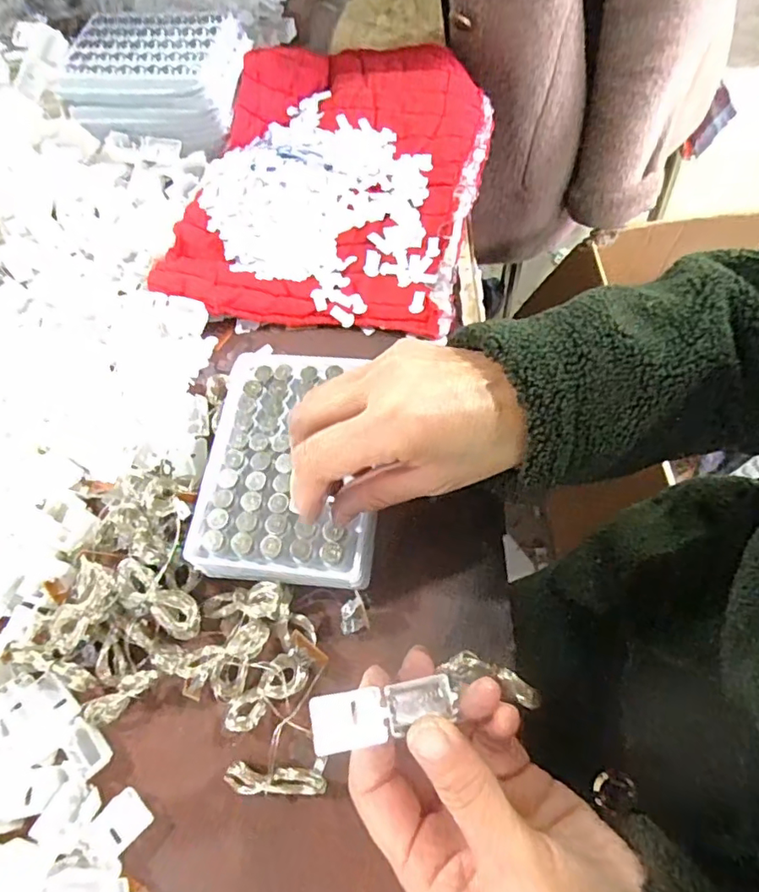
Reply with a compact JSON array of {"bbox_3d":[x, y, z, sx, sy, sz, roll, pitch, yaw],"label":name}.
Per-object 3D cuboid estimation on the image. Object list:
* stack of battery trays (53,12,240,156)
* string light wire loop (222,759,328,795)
[{"bbox_3d":[-0.177,-0.296,0.448,0.132,0.052,0.104,6,64,4],"label":"stack of battery trays"},{"bbox_3d":[-0.049,0.159,0.264,0.049,0.018,0.013,1,66,6],"label":"string light wire loop"}]

